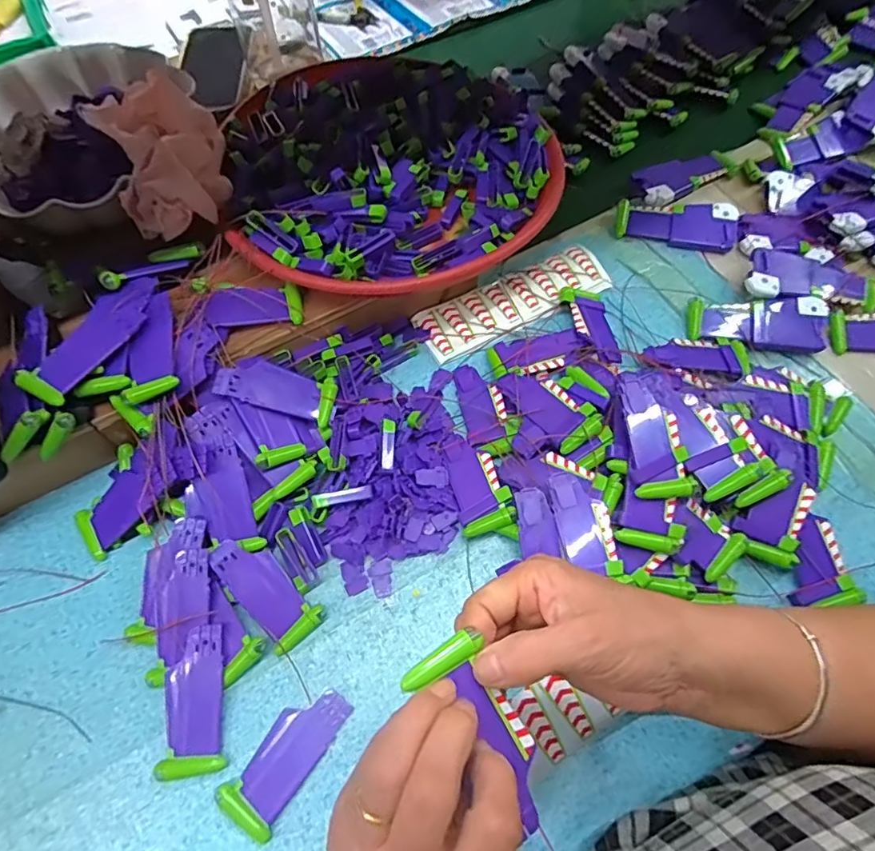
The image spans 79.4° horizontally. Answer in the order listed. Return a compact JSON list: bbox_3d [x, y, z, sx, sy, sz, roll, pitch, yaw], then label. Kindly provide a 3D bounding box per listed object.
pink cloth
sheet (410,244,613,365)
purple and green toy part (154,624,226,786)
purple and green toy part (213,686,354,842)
[{"bbox_3d":[-0.222,-0.223,0.434,0.091,0.057,0.130,-22,65,-11],"label":"pink cloth"},{"bbox_3d":[0.074,-0.122,0.509,0.192,0.007,0.058,-27,65,-11],"label":"sheet"},{"bbox_3d":[-0.164,0.184,0.353,0.039,0.018,0.087,-8,63,-4],"label":"purple and green toy part"},{"bbox_3d":[-0.098,0.213,0.343,0.038,0.012,0.089,34,68,16],"label":"purple and green toy part"}]

